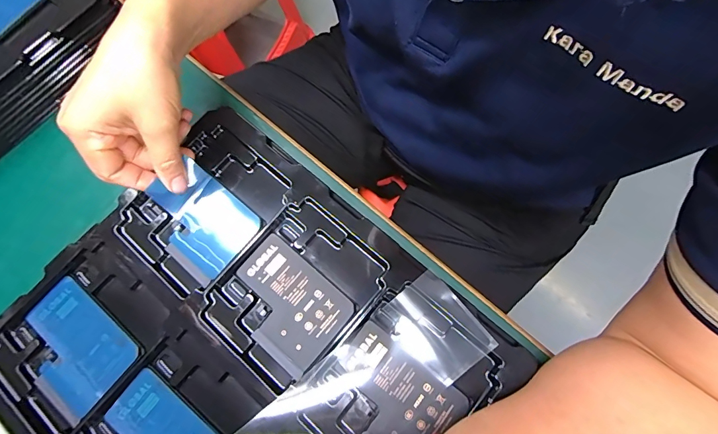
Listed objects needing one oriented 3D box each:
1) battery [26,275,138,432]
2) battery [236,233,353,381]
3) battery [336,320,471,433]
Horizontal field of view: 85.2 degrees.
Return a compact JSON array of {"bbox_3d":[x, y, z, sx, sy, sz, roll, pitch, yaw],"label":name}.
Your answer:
[{"bbox_3d":[-0.214,0.096,0.290,0.090,0.004,0.067,39,82,14],"label":"battery"},{"bbox_3d":[-0.055,0.063,0.289,0.088,0.005,0.065,39,82,14],"label":"battery"},{"bbox_3d":[0.020,0.122,0.266,0.087,0.007,0.064,36,81,13],"label":"battery"}]

